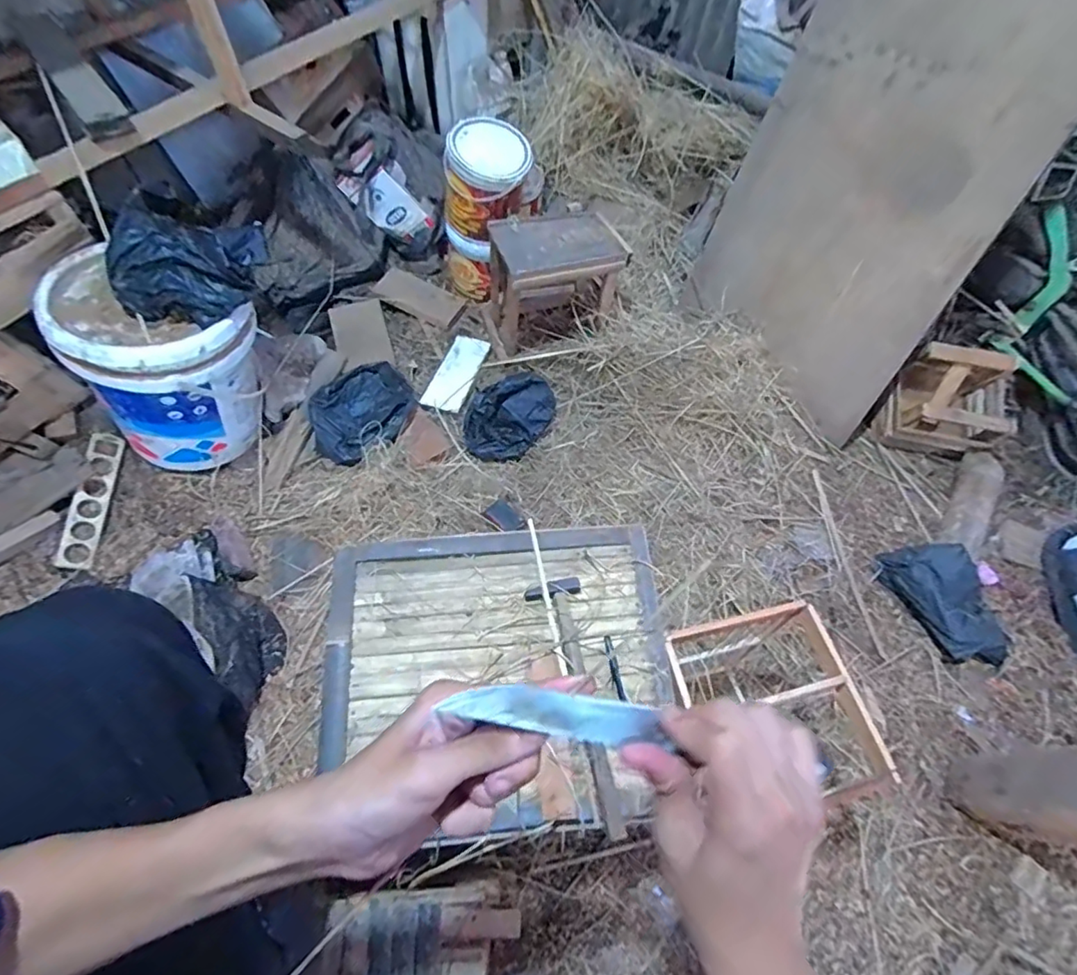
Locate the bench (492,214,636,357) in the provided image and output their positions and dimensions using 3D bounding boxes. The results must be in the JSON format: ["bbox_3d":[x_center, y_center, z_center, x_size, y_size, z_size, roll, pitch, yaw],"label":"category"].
[{"bbox_3d":[0.036,-0.482,1.272,0.259,0.220,0.202,-15,63,-10],"label":"bench"}]

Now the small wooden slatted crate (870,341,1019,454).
[{"bbox_3d":[0.925,-0.200,1.257,0.233,0.200,0.179,16,62,7],"label":"small wooden slatted crate"}]

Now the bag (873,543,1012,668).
[{"bbox_3d":[0.776,0.214,1.057,0.141,0.068,0.250,-23,64,-14],"label":"bag"}]

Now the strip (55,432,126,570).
[{"bbox_3d":[-0.854,0.022,1.067,0.015,0.057,0.267,-16,64,38],"label":"strip"}]

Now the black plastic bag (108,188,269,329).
[{"bbox_3d":[-0.559,-0.360,0.886,0.228,0.124,0.155,-17,63,-10],"label":"black plastic bag"}]

